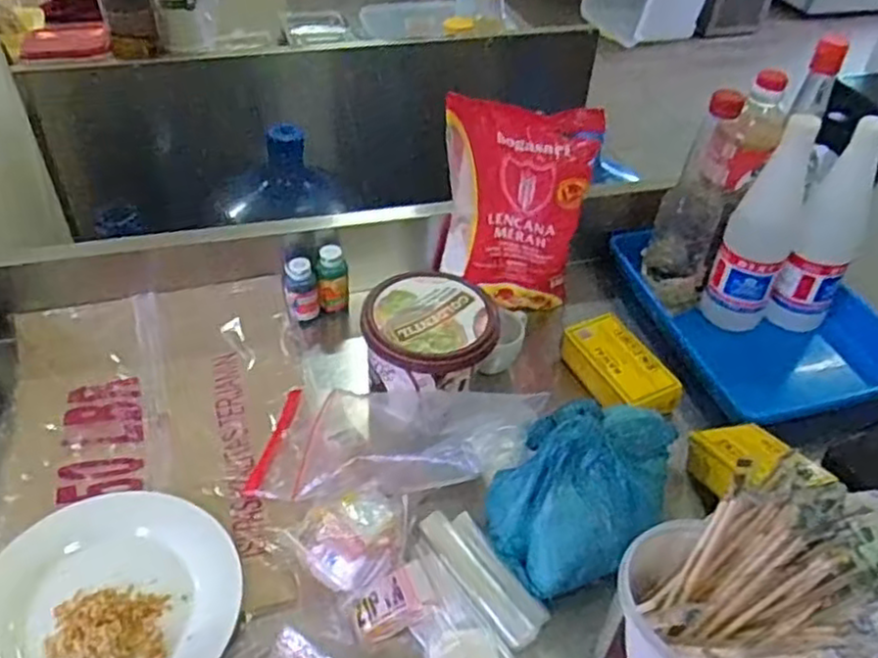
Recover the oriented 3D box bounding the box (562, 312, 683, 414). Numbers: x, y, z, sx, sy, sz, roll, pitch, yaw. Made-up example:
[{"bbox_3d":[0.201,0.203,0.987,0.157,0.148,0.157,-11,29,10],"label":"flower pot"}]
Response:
[{"bbox_3d":[0.188,0.040,0.752,0.063,0.042,0.123,-19,47,-23],"label":"box"}]

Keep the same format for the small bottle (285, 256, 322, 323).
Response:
[{"bbox_3d":[-0.152,-0.042,0.795,0.034,0.067,0.035,-6,43,-10],"label":"small bottle"}]

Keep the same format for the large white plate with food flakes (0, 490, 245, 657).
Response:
[{"bbox_3d":[-0.256,0.214,0.552,0.193,0.022,0.188,2,43,-2],"label":"large white plate with food flakes"}]

